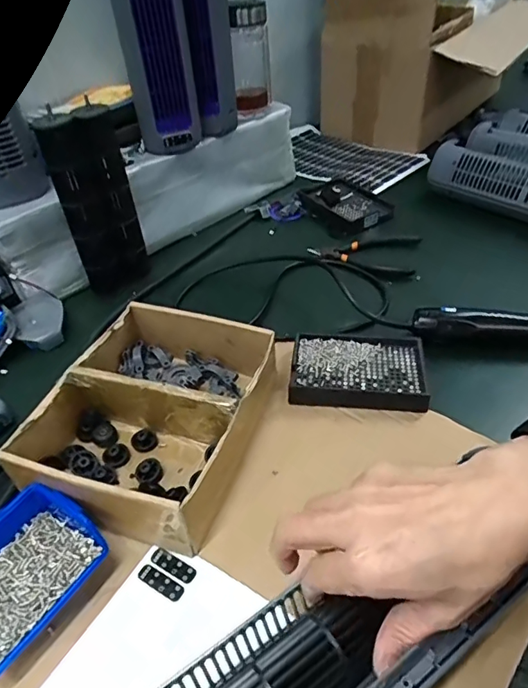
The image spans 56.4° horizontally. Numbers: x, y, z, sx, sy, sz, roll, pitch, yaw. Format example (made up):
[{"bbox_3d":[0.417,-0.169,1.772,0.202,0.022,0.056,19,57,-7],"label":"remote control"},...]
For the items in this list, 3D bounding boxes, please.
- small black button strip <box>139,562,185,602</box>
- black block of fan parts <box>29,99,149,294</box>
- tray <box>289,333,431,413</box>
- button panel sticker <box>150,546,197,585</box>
[{"bbox_3d":[-0.077,0.178,0.369,0.038,0.004,0.013,20,47,26],"label":"small black button strip"},{"bbox_3d":[-0.196,-0.168,0.599,0.037,0.209,0.091,22,48,27],"label":"black block of fan parts"},{"bbox_3d":[0.097,0.025,0.508,0.131,0.016,0.093,3,42,9],"label":"tray"},{"bbox_3d":[-0.070,0.169,0.377,0.038,0.004,0.013,20,47,25],"label":"button panel sticker"}]

